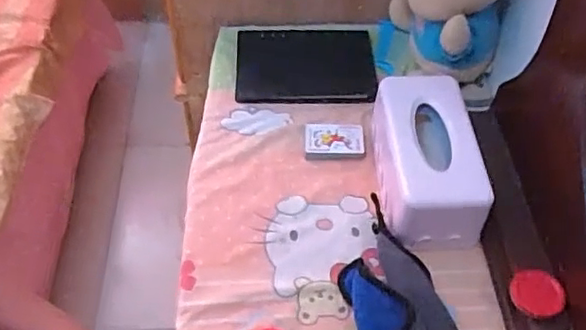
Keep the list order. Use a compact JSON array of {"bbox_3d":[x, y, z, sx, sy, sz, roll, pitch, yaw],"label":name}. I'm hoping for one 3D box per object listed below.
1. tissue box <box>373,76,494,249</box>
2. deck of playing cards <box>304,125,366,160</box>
[{"bbox_3d":[0.190,-0.009,0.859,0.128,0.102,0.241,-1,51,-2],"label":"tissue box"},{"bbox_3d":[0.066,-0.040,0.937,0.095,0.021,0.067,3,51,1],"label":"deck of playing cards"}]

